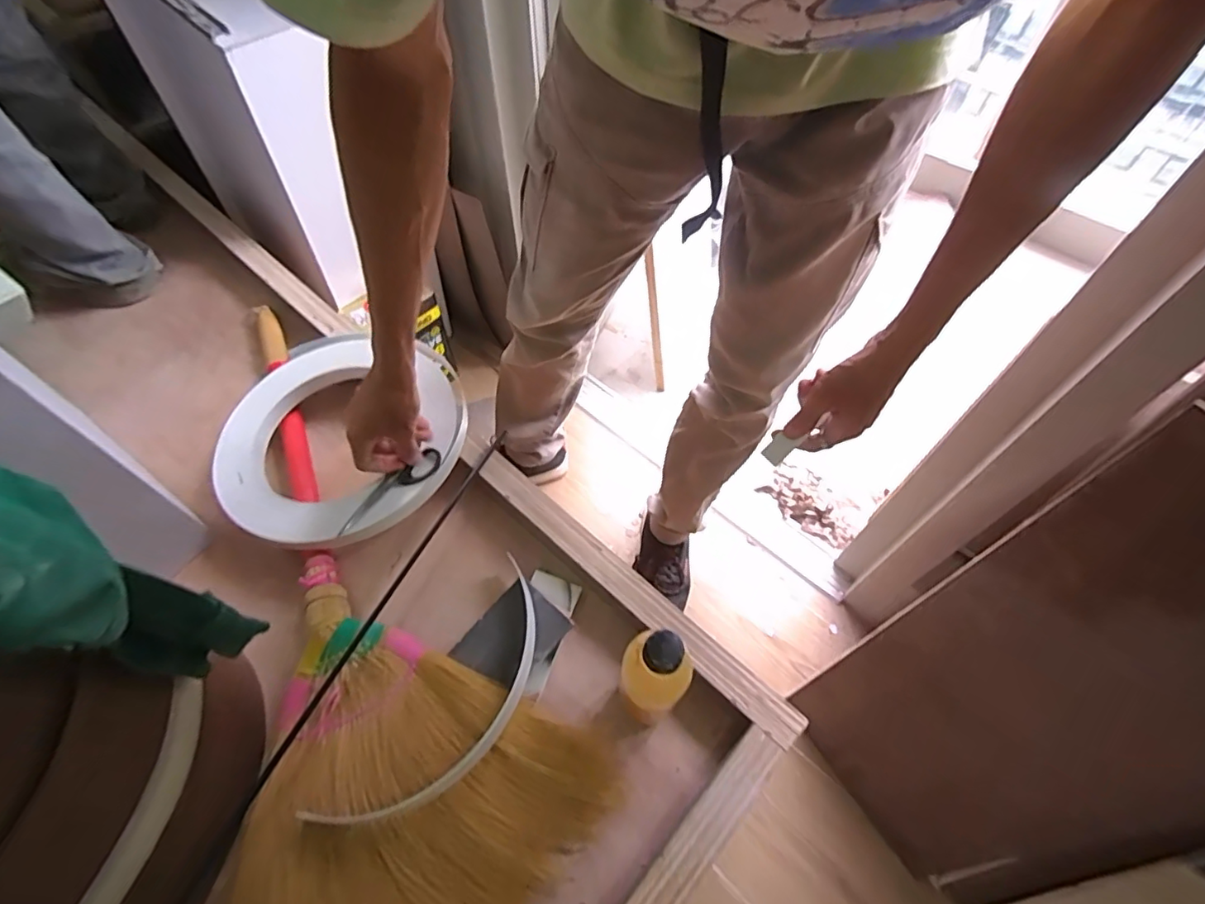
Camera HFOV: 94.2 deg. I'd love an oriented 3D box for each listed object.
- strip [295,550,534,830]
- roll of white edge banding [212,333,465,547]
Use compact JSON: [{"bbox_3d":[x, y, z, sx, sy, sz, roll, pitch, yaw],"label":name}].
[{"bbox_3d":[-0.137,0.231,0.529,0.109,0.038,0.289,27,61,17],"label":"strip"},{"bbox_3d":[-0.309,-0.027,0.666,0.277,0.034,0.280,0,56,0],"label":"roll of white edge banding"}]

